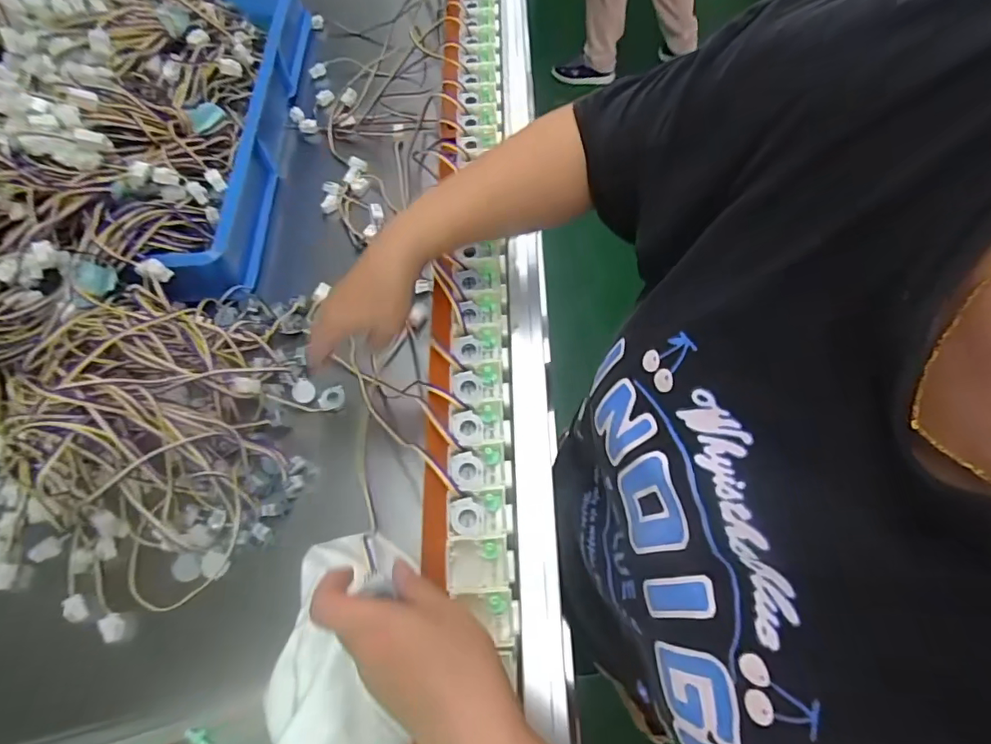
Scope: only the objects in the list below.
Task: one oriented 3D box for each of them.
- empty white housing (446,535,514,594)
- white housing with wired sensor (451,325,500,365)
[{"bbox_3d":[-0.011,0.138,0.359,0.047,0.018,0.035,-7,64,-1],"label":"empty white housing"},{"bbox_3d":[-0.016,-0.018,0.439,0.043,0.033,0.035,-4,64,0],"label":"white housing with wired sensor"}]

